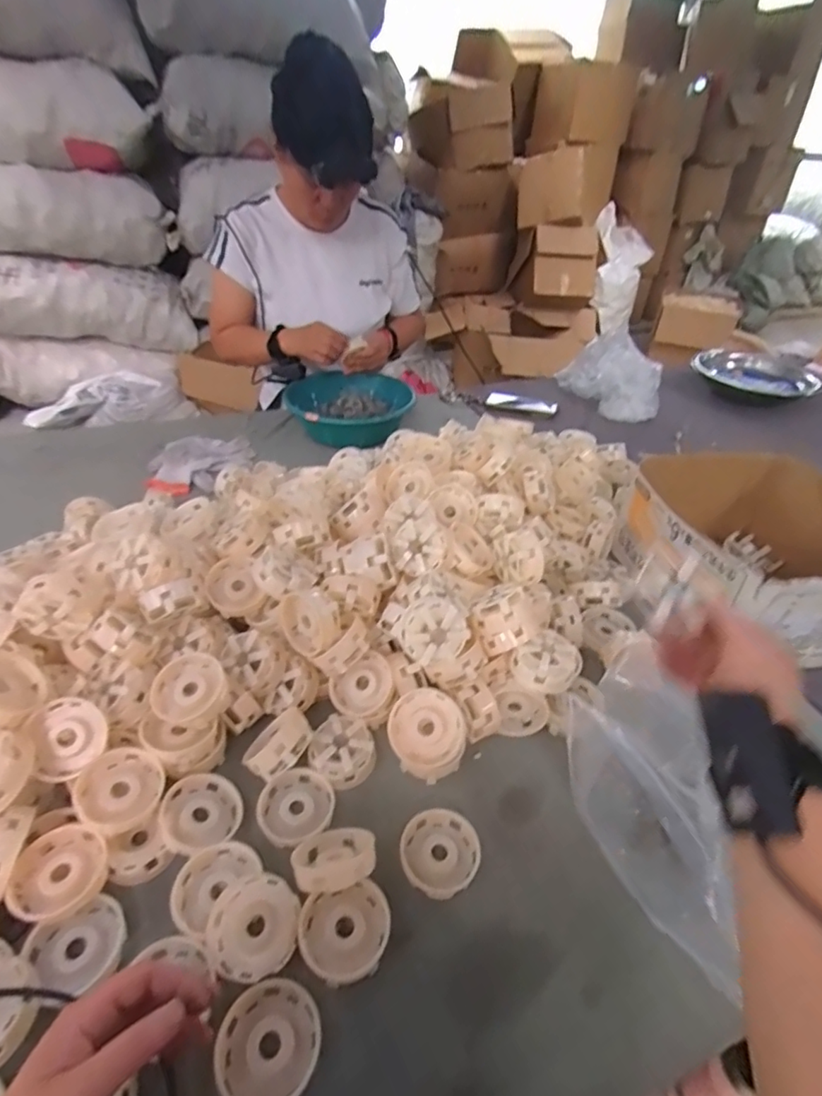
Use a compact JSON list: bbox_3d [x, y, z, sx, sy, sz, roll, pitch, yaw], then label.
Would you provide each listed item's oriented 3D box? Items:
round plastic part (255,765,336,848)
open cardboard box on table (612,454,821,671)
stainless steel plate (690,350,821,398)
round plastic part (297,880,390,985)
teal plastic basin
[{"bbox_3d":[-0.107,0.242,0.504,0.067,0.027,0.070,2,38,-2],"label":"round plastic part"},{"bbox_3d":[0.443,0.005,0.710,0.250,0.139,0.283,-7,39,-13],"label":"open cardboard box on table"},{"bbox_3d":[0.951,-0.484,1.462,0.306,0.043,0.251,30,45,31],"label":"stainless steel plate"},{"bbox_3d":[-0.051,0.297,0.420,0.068,0.025,0.062,2,38,-2],"label":"round plastic part"},{"bbox_3d":[-0.127,-0.289,1.122,0.270,0.077,0.244,-3,38,-9],"label":"teal plastic basin"}]

